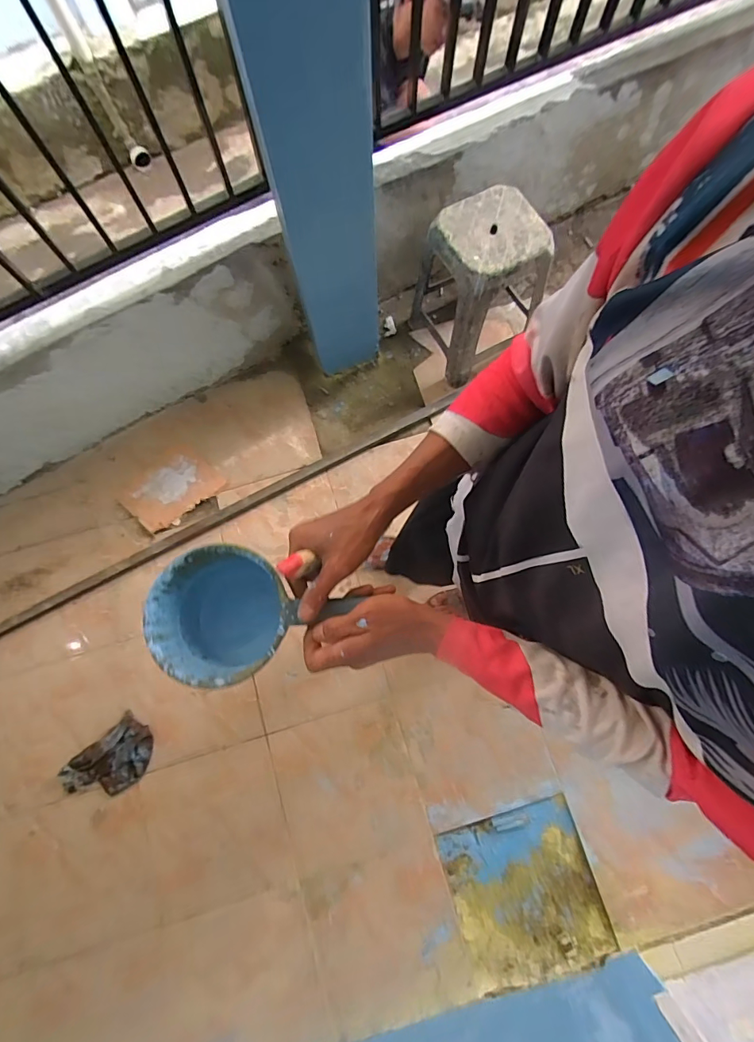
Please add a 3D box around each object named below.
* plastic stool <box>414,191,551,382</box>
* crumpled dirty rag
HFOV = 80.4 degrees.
[{"bbox_3d":[0.300,-0.737,1.450,0.312,0.480,0.357,-31,79,-8],"label":"plastic stool"},{"bbox_3d":[-0.799,0.728,1.342,0.284,0.038,0.178,-42,80,-10],"label":"crumpled dirty rag"}]

